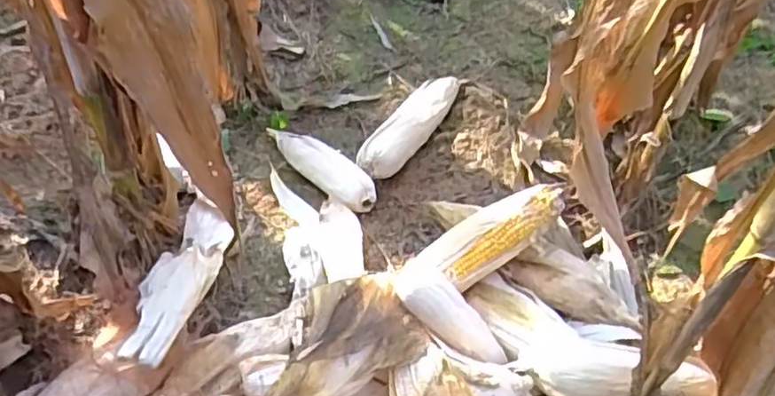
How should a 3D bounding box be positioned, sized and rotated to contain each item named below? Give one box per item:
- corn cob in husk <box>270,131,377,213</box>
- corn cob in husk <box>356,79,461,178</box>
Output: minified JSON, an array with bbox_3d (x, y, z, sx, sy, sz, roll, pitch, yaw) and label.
[{"bbox_3d":[-0.105,-0.050,0.999,0.063,0.066,0.236,-28,55,-25],"label":"corn cob in husk"},{"bbox_3d":[0.041,-0.114,1.025,0.062,0.057,0.248,30,54,22],"label":"corn cob in husk"}]

